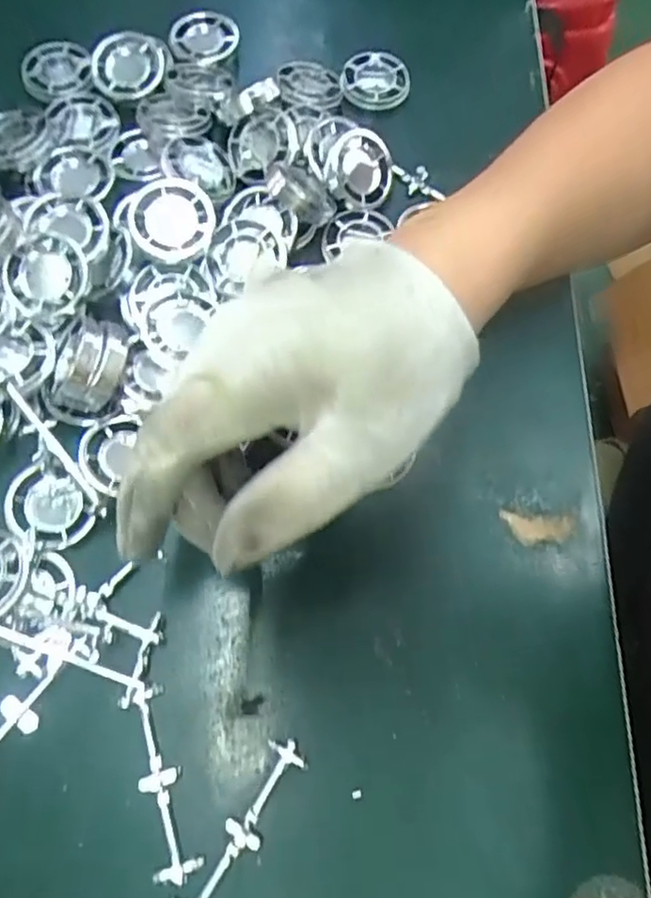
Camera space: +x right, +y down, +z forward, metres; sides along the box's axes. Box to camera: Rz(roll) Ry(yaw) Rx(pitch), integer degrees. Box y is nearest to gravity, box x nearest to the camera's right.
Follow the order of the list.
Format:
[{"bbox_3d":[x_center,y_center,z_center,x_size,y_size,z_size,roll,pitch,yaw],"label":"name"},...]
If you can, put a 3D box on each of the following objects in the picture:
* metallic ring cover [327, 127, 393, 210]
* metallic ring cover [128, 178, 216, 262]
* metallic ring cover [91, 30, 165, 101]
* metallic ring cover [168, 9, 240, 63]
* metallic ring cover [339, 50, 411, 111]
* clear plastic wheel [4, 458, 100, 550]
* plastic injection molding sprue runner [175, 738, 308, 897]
[{"bbox_3d":[0.020,-0.148,0.346,0.036,0.011,0.040,15,84,-22],"label":"metallic ring cover"},{"bbox_3d":[-0.071,-0.107,0.305,0.036,0.012,0.040,23,81,-14],"label":"metallic ring cover"},{"bbox_3d":[-0.111,-0.216,0.367,0.039,0.008,0.037,-14,88,-9],"label":"metallic ring cover"},{"bbox_3d":[-0.072,-0.244,0.387,0.040,0.010,0.039,-23,74,-10],"label":"metallic ring cover"},{"bbox_3d":[0.029,-0.219,0.386,0.041,0.014,0.037,-2,71,-4],"label":"metallic ring cover"},{"bbox_3d":[-0.119,0.024,0.277,0.032,0.011,0.038,-41,77,-15],"label":"clear plastic wheel"},{"bbox_3d":[-0.032,0.145,0.247,0.017,0.004,0.071,31,72,8],"label":"plastic injection molding sprue runner"}]

